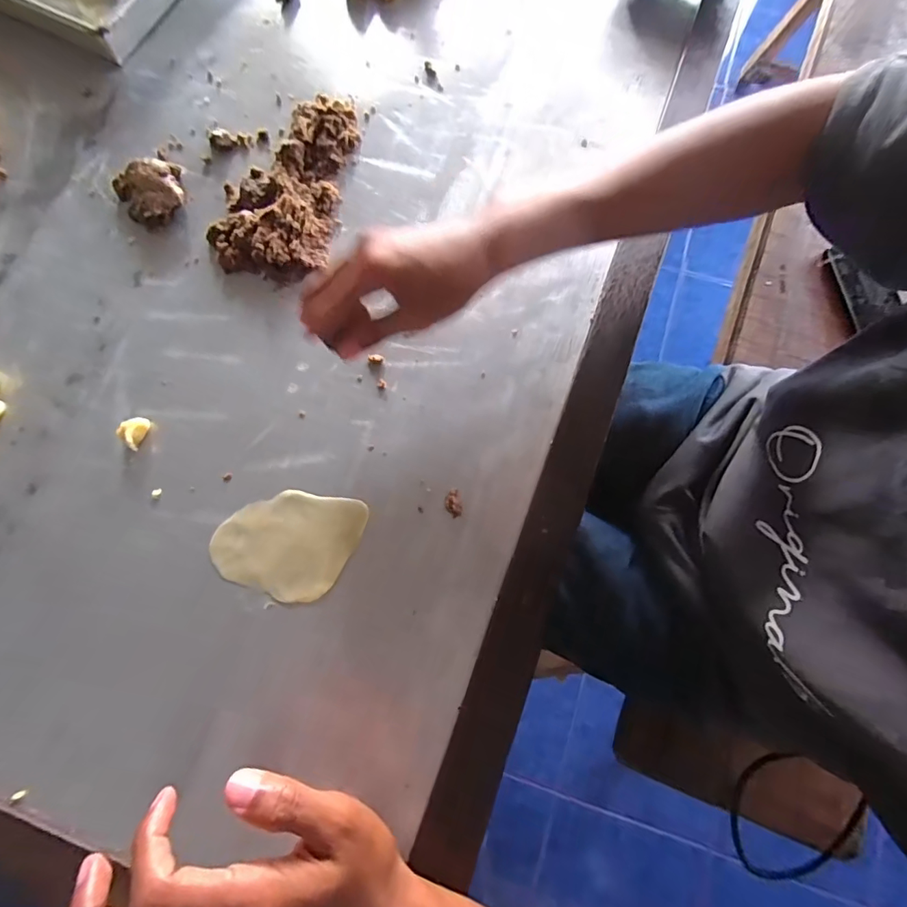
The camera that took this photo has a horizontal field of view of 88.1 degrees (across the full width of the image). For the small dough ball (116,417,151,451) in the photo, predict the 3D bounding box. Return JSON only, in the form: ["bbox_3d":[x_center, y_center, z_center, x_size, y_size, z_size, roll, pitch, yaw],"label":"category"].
[{"bbox_3d":[-0.233,-0.016,0.341,0.014,0.011,0.023,30,80,7],"label":"small dough ball"}]

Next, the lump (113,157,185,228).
[{"bbox_3d":[-0.247,-0.213,0.382,0.051,0.020,0.051,0,78,1],"label":"lump"}]

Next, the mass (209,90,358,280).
[{"bbox_3d":[-0.137,-0.225,0.382,0.091,0.023,0.165,10,78,3],"label":"mass"}]

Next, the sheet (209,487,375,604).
[{"bbox_3d":[-0.115,0.062,0.326,0.099,0.004,0.071,9,78,3],"label":"sheet"}]

